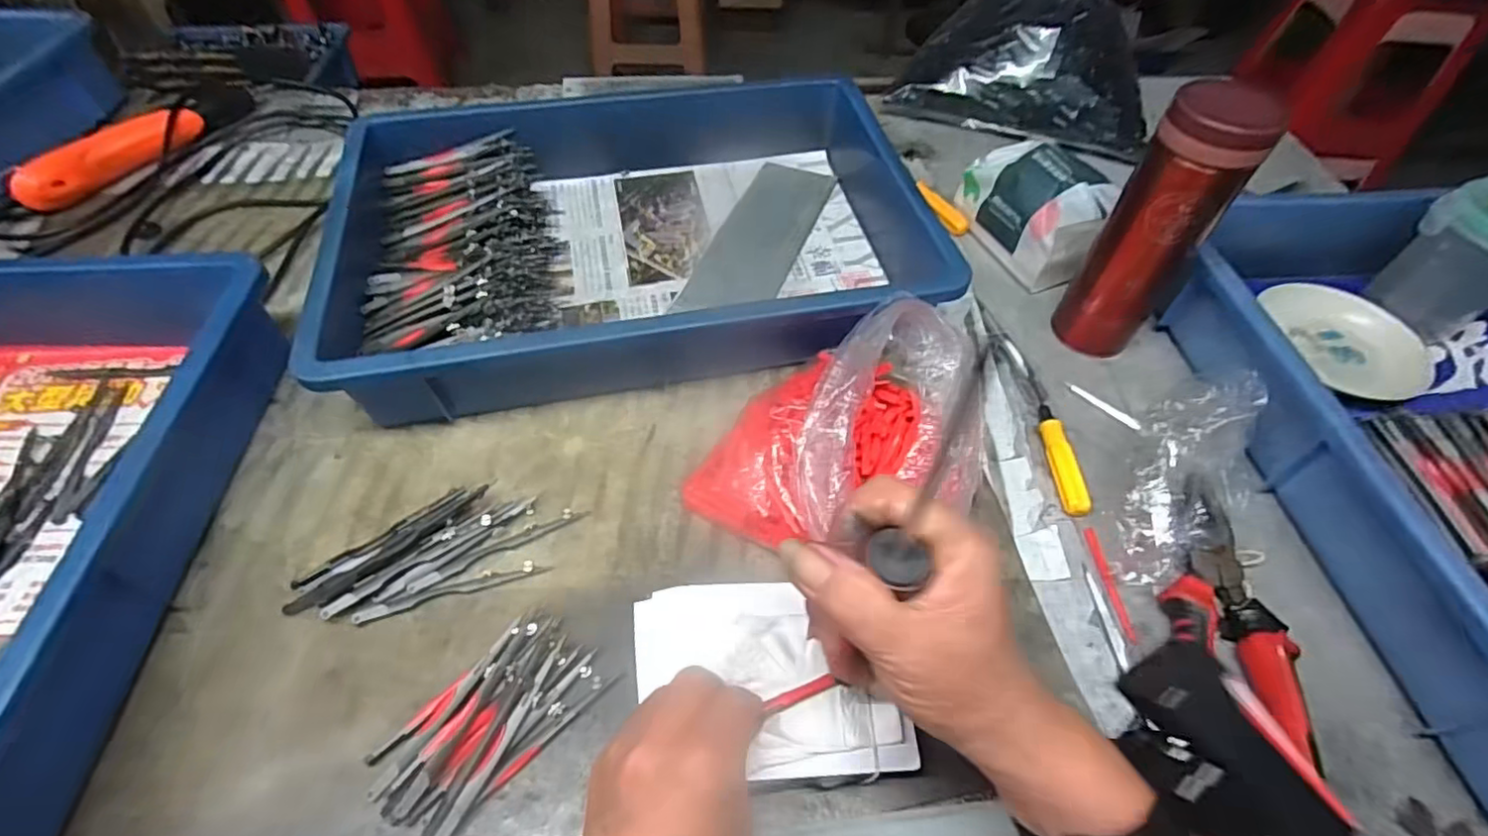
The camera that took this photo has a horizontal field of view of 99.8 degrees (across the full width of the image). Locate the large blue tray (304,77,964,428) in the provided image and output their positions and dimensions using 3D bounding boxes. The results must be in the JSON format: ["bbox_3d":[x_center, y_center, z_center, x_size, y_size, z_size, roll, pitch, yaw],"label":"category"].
[{"bbox_3d":[-0.087,-0.151,0.503,0.420,0.076,0.281,-10,56,-10],"label":"large blue tray"}]

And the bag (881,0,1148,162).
[{"bbox_3d":[0.301,-0.381,0.656,0.244,0.101,0.143,19,56,10],"label":"bag"}]

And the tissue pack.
[{"bbox_3d":[0.254,-0.176,0.535,0.071,0.075,0.135,-19,58,-15],"label":"tissue pack"}]

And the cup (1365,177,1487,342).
[{"bbox_3d":[0.541,-0.114,0.479,0.076,0.108,0.078,2,55,-2],"label":"cup"}]

